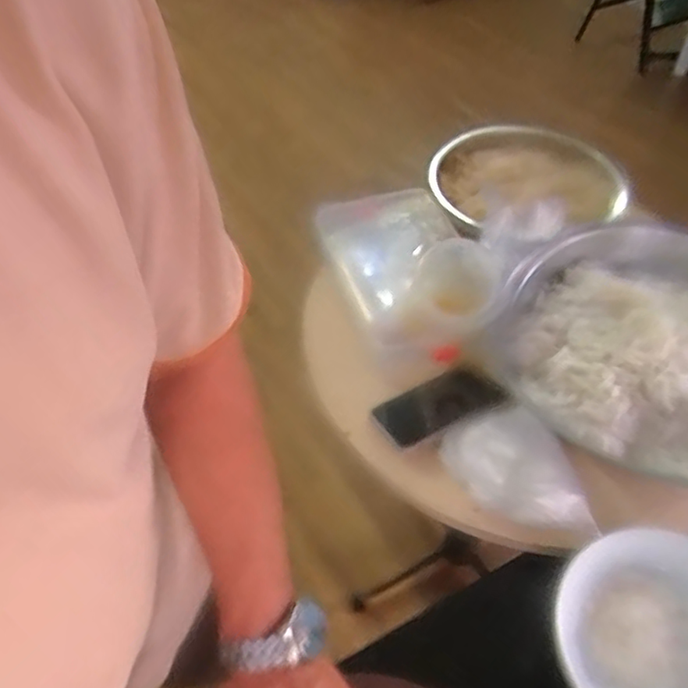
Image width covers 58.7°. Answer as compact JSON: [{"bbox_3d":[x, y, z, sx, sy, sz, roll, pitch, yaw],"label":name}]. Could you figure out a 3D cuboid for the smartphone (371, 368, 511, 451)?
[{"bbox_3d":[0.092,0.065,0.618,0.007,0.153,0.052,-20,81,-48],"label":"smartphone"}]

